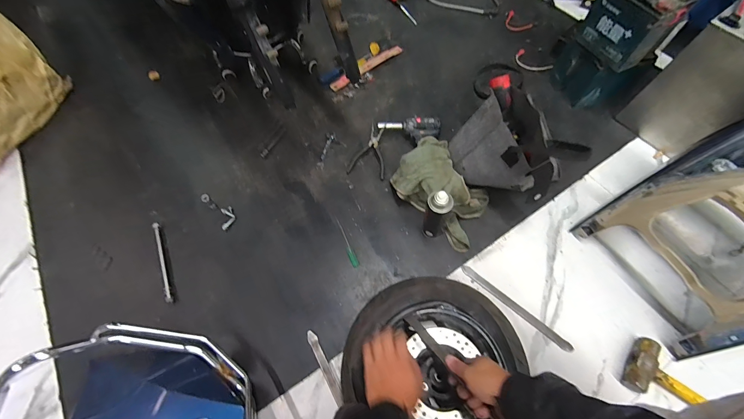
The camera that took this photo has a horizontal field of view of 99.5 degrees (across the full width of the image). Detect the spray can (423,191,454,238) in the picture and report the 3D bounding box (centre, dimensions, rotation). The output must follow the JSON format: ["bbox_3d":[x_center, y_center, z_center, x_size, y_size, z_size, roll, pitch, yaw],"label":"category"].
[{"bbox_3d":[0.161,0.011,0.779,0.063,0.181,0.060,13,65,8],"label":"spray can"}]

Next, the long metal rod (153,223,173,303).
[{"bbox_3d":[-0.552,0.133,0.827,0.014,0.010,0.242,-25,66,-11],"label":"long metal rod"}]

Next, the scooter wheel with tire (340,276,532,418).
[{"bbox_3d":[0.131,0.331,0.645,0.365,0.080,0.372,0,64,1],"label":"scooter wheel with tire"}]

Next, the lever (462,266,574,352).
[{"bbox_3d":[0.346,0.236,0.771,0.290,0.015,0.022,39,70,18],"label":"lever"}]

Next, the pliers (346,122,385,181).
[{"bbox_3d":[-0.001,-0.183,0.970,0.115,0.031,0.176,12,65,7],"label":"pliers"}]

